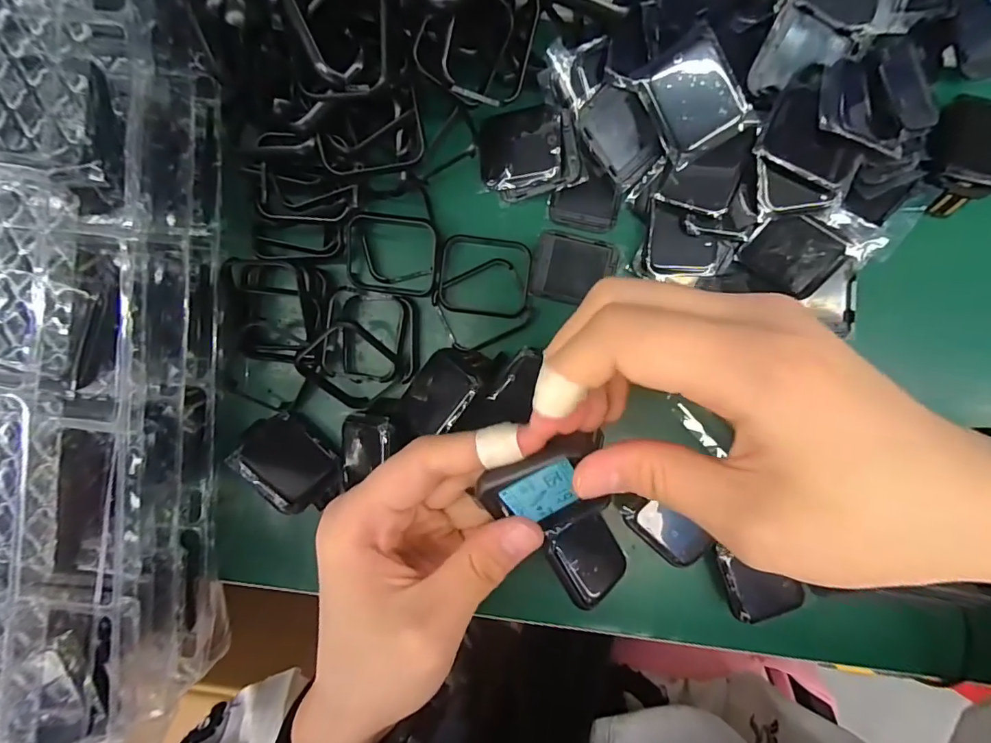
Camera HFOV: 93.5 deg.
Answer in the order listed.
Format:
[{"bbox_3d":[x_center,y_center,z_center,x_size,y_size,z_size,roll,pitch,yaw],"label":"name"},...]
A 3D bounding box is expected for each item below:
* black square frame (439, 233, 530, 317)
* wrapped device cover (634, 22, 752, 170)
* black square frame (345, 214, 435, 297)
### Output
[{"bbox_3d":[-0.005,-0.047,0.230,0.044,0.005,0.038,7,94,-9],"label":"black square frame"},{"bbox_3d":[0.083,-0.116,0.197,0.032,0.008,0.042,-24,109,23],"label":"wrapped device cover"},{"bbox_3d":[-0.050,-0.056,0.226,0.043,0.011,0.039,8,115,3],"label":"black square frame"}]

